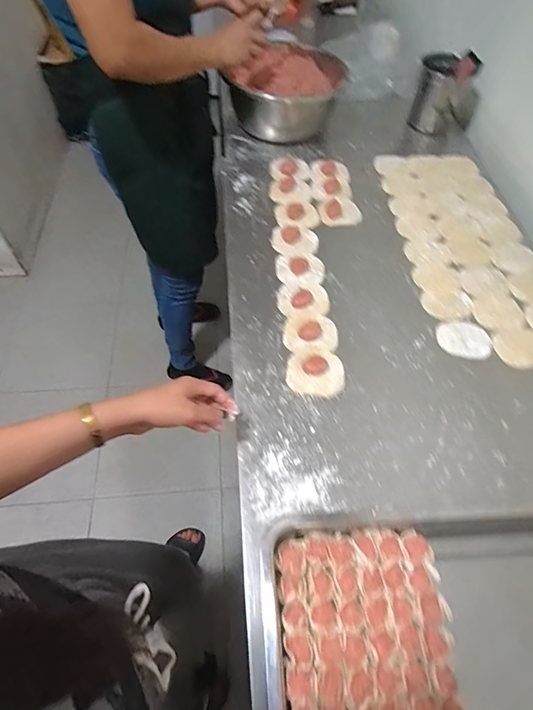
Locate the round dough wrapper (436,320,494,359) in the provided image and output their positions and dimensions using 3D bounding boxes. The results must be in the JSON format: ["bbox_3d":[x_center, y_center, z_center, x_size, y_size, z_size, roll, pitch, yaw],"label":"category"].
[{"bbox_3d":[0.327,-0.027,0.682,0.090,0.004,0.073,4,57,1],"label":"round dough wrapper"}]

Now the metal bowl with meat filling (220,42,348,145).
[{"bbox_3d":[0.050,-0.612,0.972,0.232,0.137,0.228,1,57,-1],"label":"metal bowl with meat filling"}]

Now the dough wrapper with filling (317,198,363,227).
[{"bbox_3d":[0.150,-0.293,0.846,0.084,0.010,0.074,-12,58,-9],"label":"dough wrapper with filling"}]

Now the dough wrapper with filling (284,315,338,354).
[{"bbox_3d":[0.072,-0.039,0.669,0.086,0.014,0.073,-3,58,-3],"label":"dough wrapper with filling"}]

